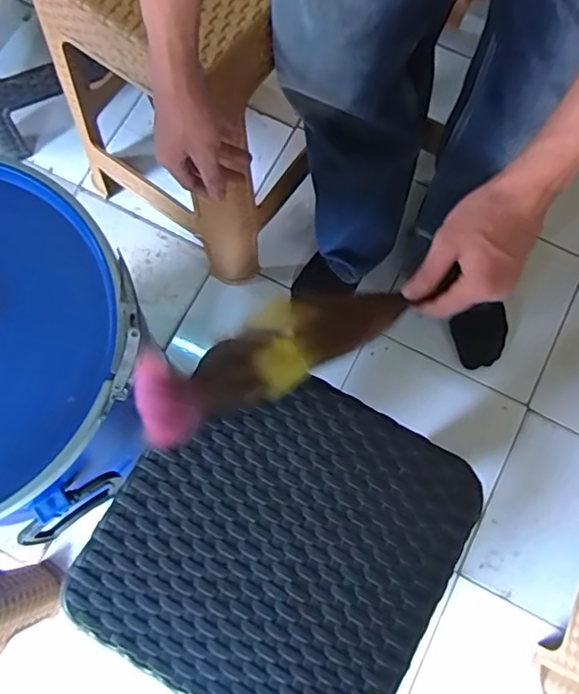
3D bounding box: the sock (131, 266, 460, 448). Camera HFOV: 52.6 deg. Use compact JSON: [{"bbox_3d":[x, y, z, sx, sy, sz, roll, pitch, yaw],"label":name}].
[{"bbox_3d":[-0.019,0.003,0.513,0.243,0.038,0.077,-25,77,0],"label":"sock"}]

